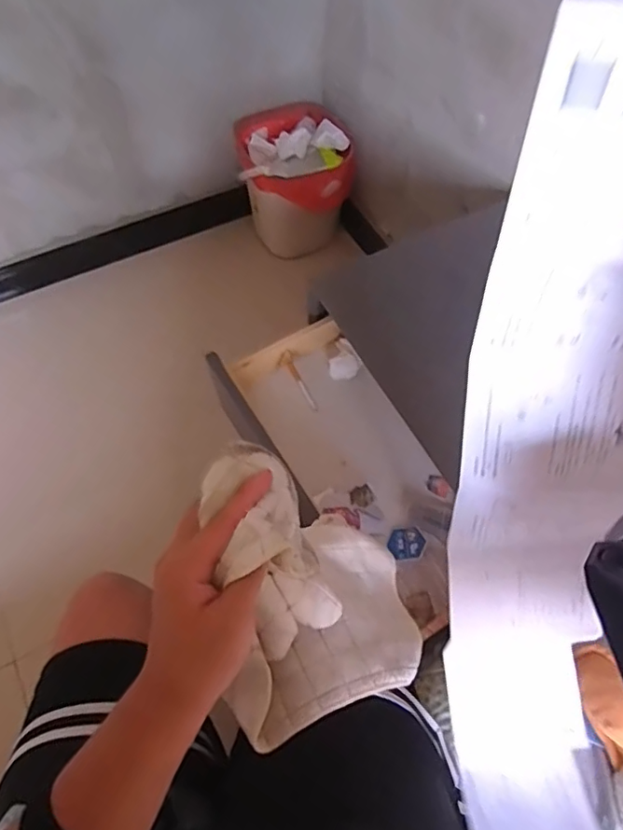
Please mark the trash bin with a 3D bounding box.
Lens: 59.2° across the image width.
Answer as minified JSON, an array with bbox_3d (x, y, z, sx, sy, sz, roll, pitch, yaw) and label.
[{"bbox_3d":[-0.036,-0.559,1.325,0.260,0.258,0.248,-2,63,-3],"label":"trash bin"}]

